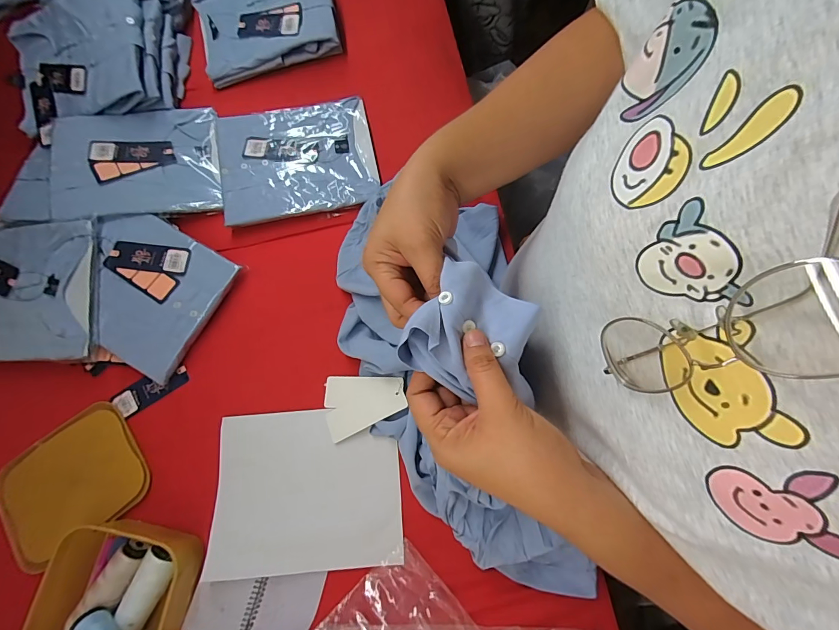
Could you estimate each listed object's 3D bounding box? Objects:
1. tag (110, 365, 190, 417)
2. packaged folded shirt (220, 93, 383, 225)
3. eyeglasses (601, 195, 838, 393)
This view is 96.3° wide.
[{"bbox_3d":[-0.413,0.114,0.577,0.115,0.010,0.040,-30,78,-5],"label":"tag"},{"bbox_3d":[-0.206,-0.265,0.642,0.251,0.035,0.206,-14,74,4],"label":"packaged folded shirt"},{"bbox_3d":[0.139,0.004,0.175,0.022,0.133,0.055,-3,74,-21],"label":"eyeglasses"}]

